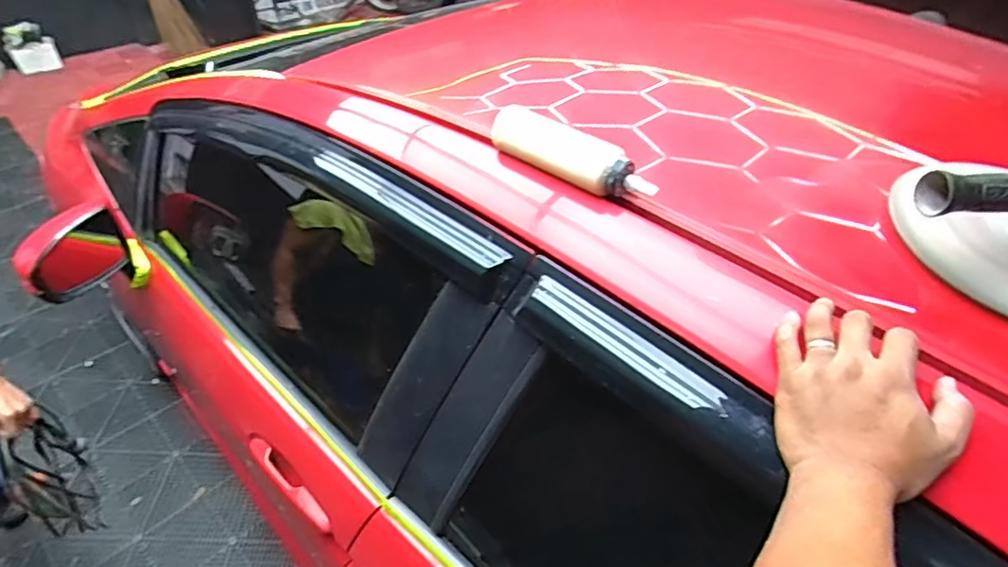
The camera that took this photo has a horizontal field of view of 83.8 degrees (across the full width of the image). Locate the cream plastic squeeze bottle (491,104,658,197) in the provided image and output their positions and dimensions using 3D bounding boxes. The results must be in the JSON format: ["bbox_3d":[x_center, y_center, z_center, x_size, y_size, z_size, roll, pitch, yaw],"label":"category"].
[{"bbox_3d":[0.072,-0.144,0.619,0.198,0.043,0.051,33,48,29],"label":"cream plastic squeeze bottle"}]

